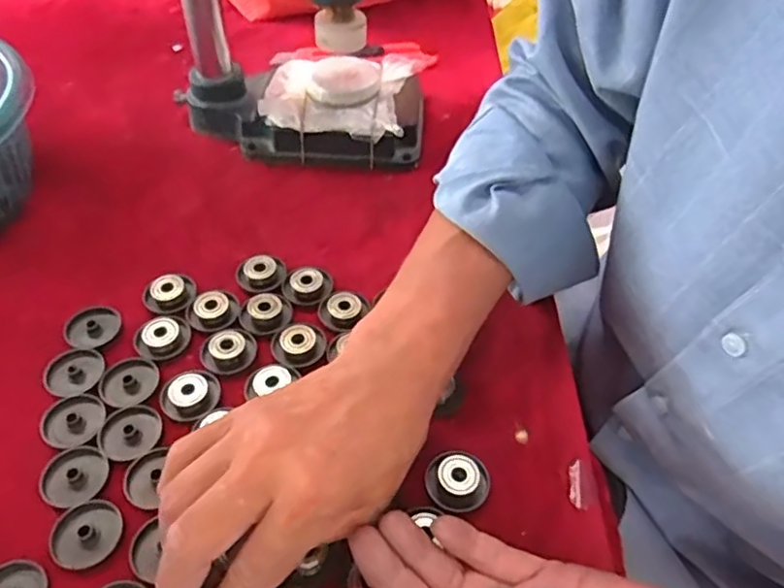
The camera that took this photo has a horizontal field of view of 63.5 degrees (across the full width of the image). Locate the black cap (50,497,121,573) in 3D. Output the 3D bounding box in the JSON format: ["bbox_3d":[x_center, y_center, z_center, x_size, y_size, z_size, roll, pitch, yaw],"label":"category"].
[{"bbox_3d":[-0.152,0.118,0.315,0.033,0.004,0.033,0,49,0],"label":"black cap"}]

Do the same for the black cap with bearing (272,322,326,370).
[{"bbox_3d":[-0.058,0.029,0.393,0.032,0.008,0.036,-14,51,-13],"label":"black cap with bearing"}]

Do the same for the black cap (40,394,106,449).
[{"bbox_3d":[-0.178,0.069,0.353,0.034,0.004,0.033,0,49,0],"label":"black cap"}]

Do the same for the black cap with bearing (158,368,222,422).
[{"bbox_3d":[-0.116,0.058,0.365,0.032,0.008,0.032,0,49,0],"label":"black cap with bearing"}]

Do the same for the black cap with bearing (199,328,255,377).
[{"bbox_3d":[-0.100,0.033,0.384,0.033,0.009,0.032,0,49,0],"label":"black cap with bearing"}]

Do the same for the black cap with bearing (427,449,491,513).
[{"bbox_3d":[0.034,0.099,0.337,0.030,0.016,0.034,-12,50,-11],"label":"black cap with bearing"}]

